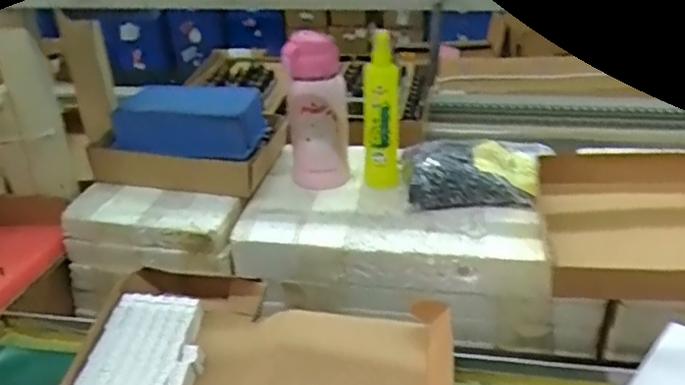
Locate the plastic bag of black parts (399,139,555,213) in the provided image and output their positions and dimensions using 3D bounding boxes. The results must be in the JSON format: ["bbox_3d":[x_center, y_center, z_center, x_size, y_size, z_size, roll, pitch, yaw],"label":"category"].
[{"bbox_3d":[0.188,-0.028,0.793,0.211,0.059,0.117,-2,28,0],"label":"plastic bag of black parts"}]

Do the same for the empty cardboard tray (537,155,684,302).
[{"bbox_3d":[0.348,0.032,0.672,0.231,0.059,0.230,3,28,11],"label":"empty cardboard tray"}]

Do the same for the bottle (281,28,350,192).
[{"bbox_3d":[-0.034,-0.106,0.802,0.079,0.210,0.065,-3,28,0],"label":"bottle"}]

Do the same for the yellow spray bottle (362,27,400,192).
[{"bbox_3d":[0.052,-0.104,0.800,0.049,0.210,0.043,0,28,4],"label":"yellow spray bottle"}]

